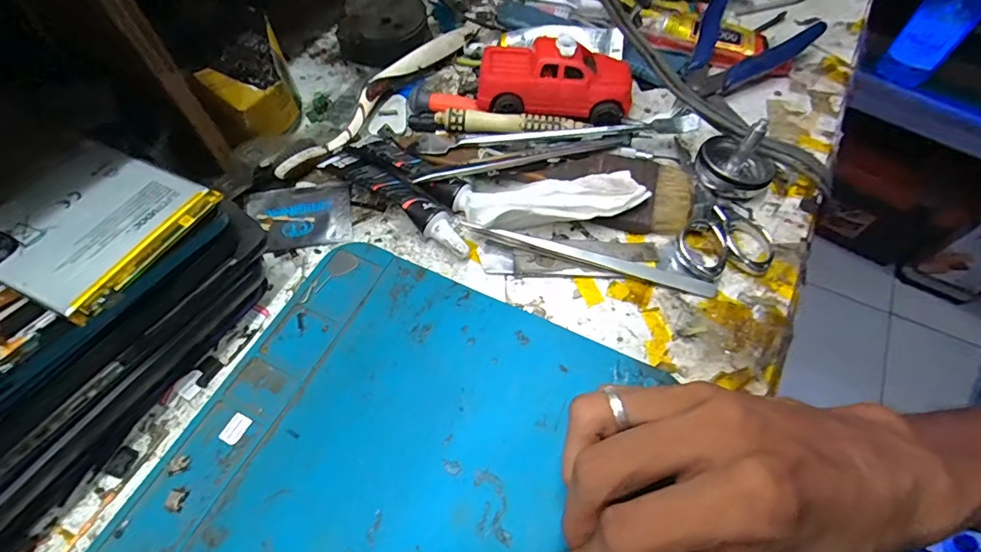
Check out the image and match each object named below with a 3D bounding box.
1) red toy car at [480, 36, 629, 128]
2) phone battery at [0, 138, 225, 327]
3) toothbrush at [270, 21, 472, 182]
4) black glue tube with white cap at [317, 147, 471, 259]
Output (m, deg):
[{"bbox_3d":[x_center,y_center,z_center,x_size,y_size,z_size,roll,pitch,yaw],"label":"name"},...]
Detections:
[{"bbox_3d":[0.039,-0.122,0.293,0.091,0.034,0.047,3,60,3],"label":"red toy car"},{"bbox_3d":[-0.147,-0.020,0.173,0.066,0.008,0.062,20,62,12],"label":"phone battery"},{"bbox_3d":[-0.063,-0.123,0.310,0.019,0.017,0.190,30,65,17],"label":"toothbrush"},{"bbox_3d":[-0.051,-0.044,0.266,0.105,0.017,0.021,34,66,19],"label":"black glue tube with white cap"}]

